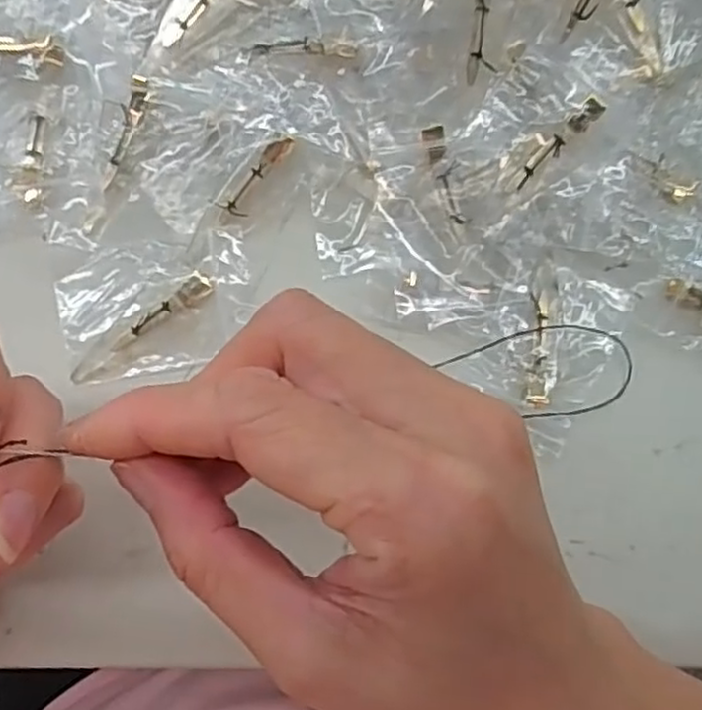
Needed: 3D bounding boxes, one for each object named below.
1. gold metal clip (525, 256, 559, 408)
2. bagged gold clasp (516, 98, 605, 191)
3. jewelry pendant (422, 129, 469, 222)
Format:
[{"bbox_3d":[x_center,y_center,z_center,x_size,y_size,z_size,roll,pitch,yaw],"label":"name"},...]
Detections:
[{"bbox_3d":[0.071,-0.009,0.262,0.010,0.008,0.056,7,84,-2],"label":"gold metal clip"},{"bbox_3d":[0.072,-0.076,0.253,0.038,0.007,0.009,-43,87,12],"label":"bagged gold clasp"},{"bbox_3d":[0.035,-0.065,0.256,0.008,0.004,0.035,-21,101,-5],"label":"jewelry pendant"}]

